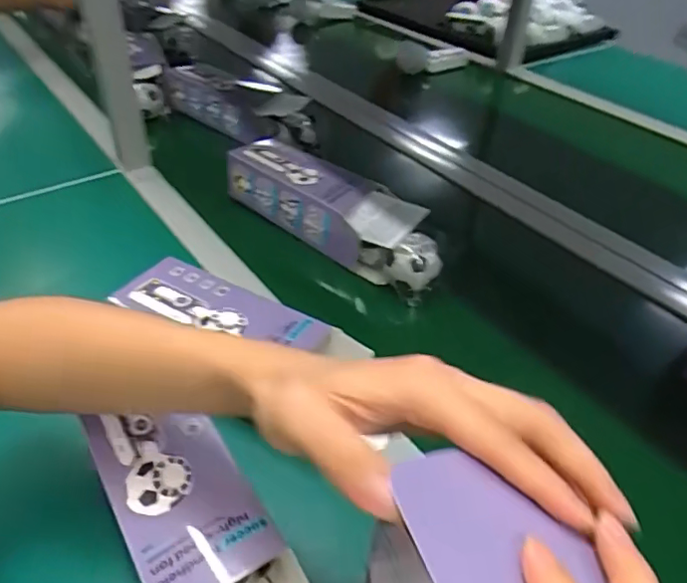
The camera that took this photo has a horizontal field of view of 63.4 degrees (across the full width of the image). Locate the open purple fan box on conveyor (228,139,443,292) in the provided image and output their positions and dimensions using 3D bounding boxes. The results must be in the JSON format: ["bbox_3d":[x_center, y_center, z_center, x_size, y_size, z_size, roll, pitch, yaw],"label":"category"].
[{"bbox_3d":[-0.011,-0.097,0.699,0.318,0.086,0.090,32,47,26],"label":"open purple fan box on conveyor"}]

